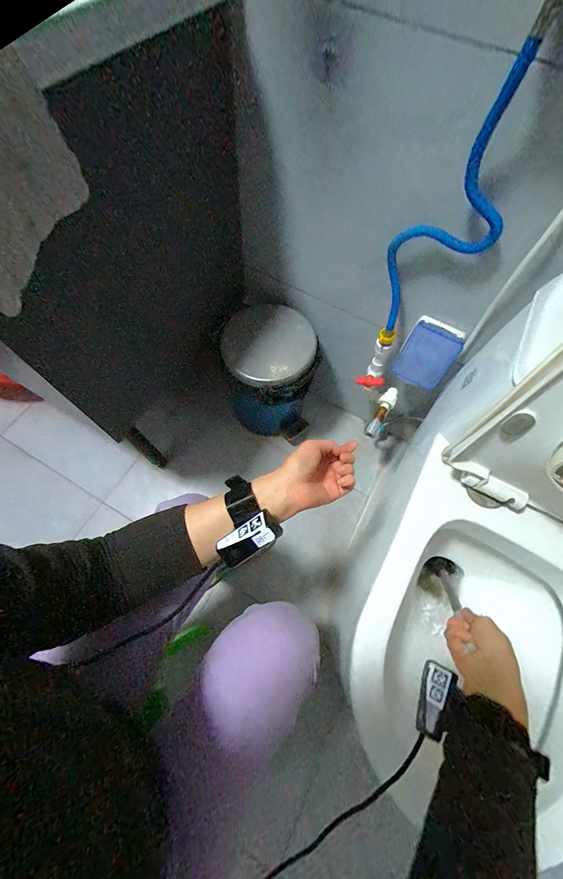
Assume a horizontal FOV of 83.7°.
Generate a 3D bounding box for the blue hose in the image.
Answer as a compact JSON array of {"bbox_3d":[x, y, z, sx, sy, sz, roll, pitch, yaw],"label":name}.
[{"bbox_3d":[0.237,-0.297,0.464,0.134,0.356,0.053,28,69,8],"label":"blue hose"}]

